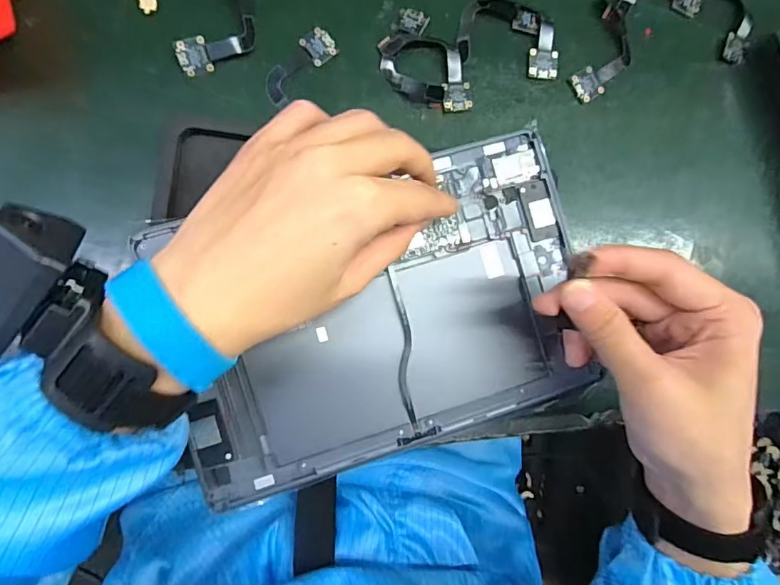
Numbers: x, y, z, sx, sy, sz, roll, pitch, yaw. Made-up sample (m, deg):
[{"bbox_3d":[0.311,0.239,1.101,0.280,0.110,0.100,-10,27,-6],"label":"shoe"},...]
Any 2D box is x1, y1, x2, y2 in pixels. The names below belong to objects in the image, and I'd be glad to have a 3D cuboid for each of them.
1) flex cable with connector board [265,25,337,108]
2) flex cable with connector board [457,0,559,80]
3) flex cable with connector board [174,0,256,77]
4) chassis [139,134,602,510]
[{"bbox_3d":[-0.059,-0.149,0.324,0.020,0.004,0.059,41,83,-2],"label":"flex cable with connector board"},{"bbox_3d":[0.084,-0.177,0.340,0.072,0.008,0.048,7,85,-6],"label":"flex cable with connector board"},{"bbox_3d":[-0.106,-0.163,0.316,0.033,0.010,0.063,35,83,-3],"label":"flex cable with connector board"},{"bbox_3d":[-0.003,0.013,0.306,0.252,0.011,0.164,-17,88,-7],"label":"chassis"}]

